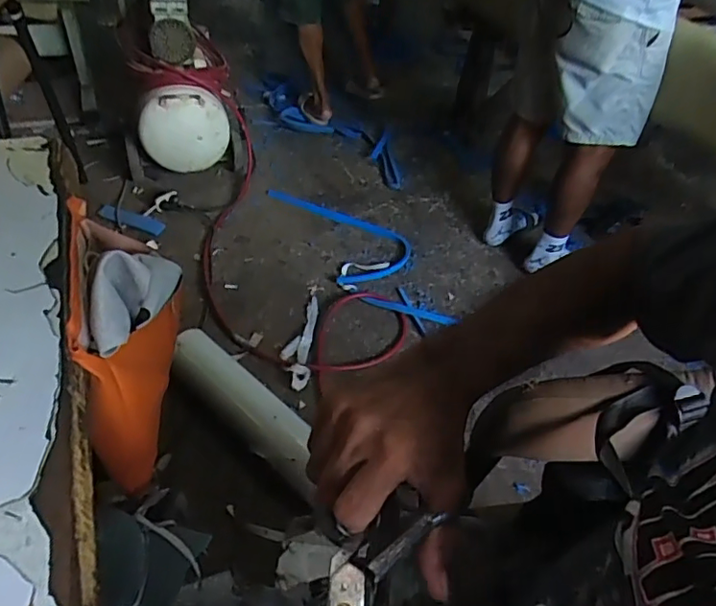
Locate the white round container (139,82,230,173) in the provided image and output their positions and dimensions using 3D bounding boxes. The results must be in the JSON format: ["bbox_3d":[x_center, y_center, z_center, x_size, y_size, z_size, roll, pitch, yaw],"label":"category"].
[{"bbox_3d":[-0.531,-0.529,1.694,0.259,0.259,0.100,-2,44,-7],"label":"white round container"}]

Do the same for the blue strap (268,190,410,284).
[{"bbox_3d":[-0.039,-0.245,1.732,0.288,0.064,0.468,-23,51,-27],"label":"blue strap"}]

